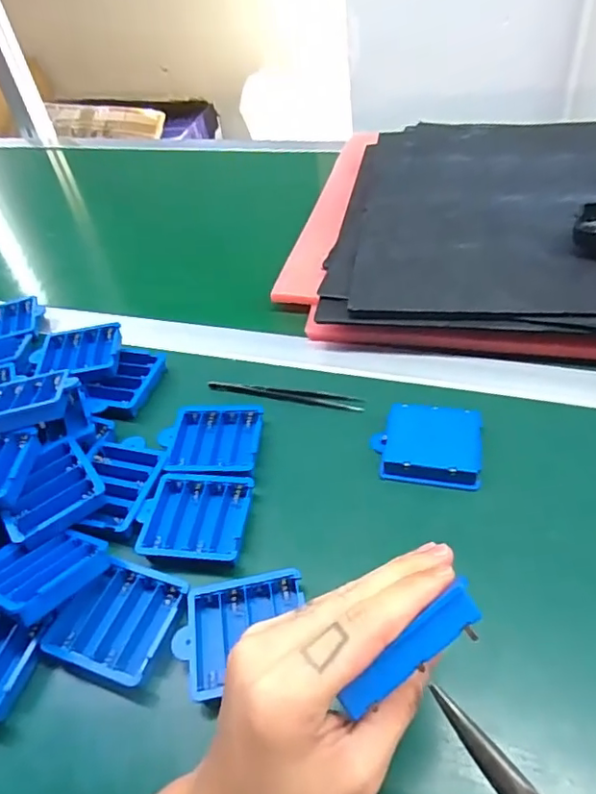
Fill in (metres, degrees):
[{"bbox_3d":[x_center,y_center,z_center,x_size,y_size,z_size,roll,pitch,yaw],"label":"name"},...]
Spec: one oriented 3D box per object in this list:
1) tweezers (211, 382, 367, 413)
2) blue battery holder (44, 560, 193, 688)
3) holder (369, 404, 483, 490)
[{"bbox_3d":[-0.012,-0.003,0.468,0.133,0.004,0.015,7,47,16],"label":"tweezers"},{"bbox_3d":[-0.107,0.133,0.336,0.067,0.012,0.065,13,49,21],"label":"blue battery holder"},{"bbox_3d":[0.096,0.034,0.415,0.077,0.015,0.065,3,46,13],"label":"holder"}]

